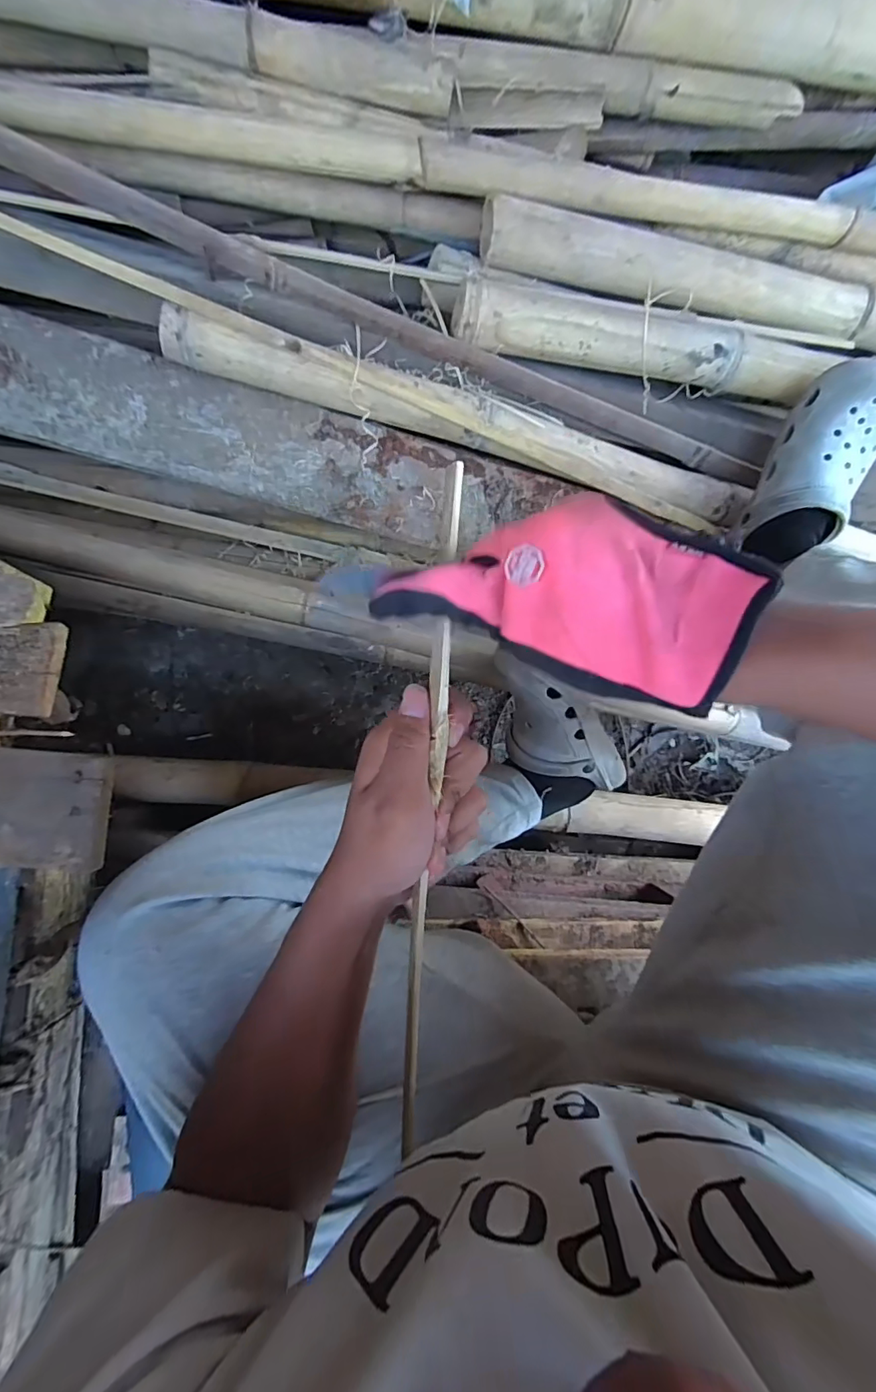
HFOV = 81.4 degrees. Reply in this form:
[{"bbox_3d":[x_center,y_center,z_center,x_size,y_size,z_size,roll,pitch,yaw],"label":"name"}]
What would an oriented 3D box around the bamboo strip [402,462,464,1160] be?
[{"bbox_3d":[-0.005,0.073,0.276,0.010,0.013,0.377,4,97,-6],"label":"bamboo strip"}]

